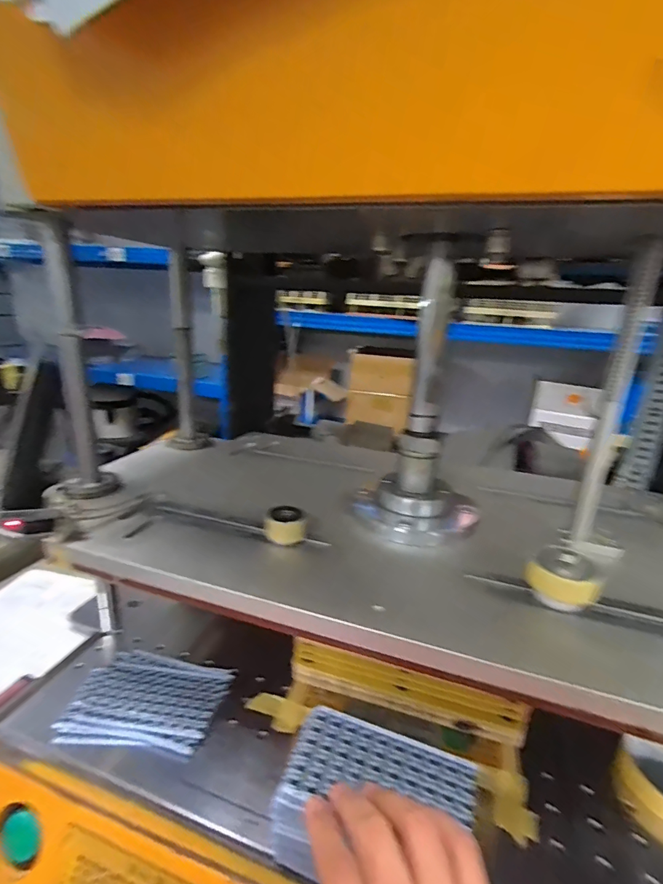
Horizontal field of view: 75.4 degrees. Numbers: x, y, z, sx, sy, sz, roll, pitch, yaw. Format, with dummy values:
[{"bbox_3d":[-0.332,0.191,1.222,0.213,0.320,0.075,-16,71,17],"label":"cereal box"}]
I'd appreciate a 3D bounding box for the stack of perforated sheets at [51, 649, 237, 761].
[{"bbox_3d":[-0.172,0.243,0.404,0.139,0.011,0.088,5,18,3],"label":"stack of perforated sheets"}]

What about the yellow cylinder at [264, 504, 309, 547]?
[{"bbox_3d":[-0.043,0.078,0.402,0.037,0.030,0.030,1,19,-9],"label":"yellow cylinder"}]

